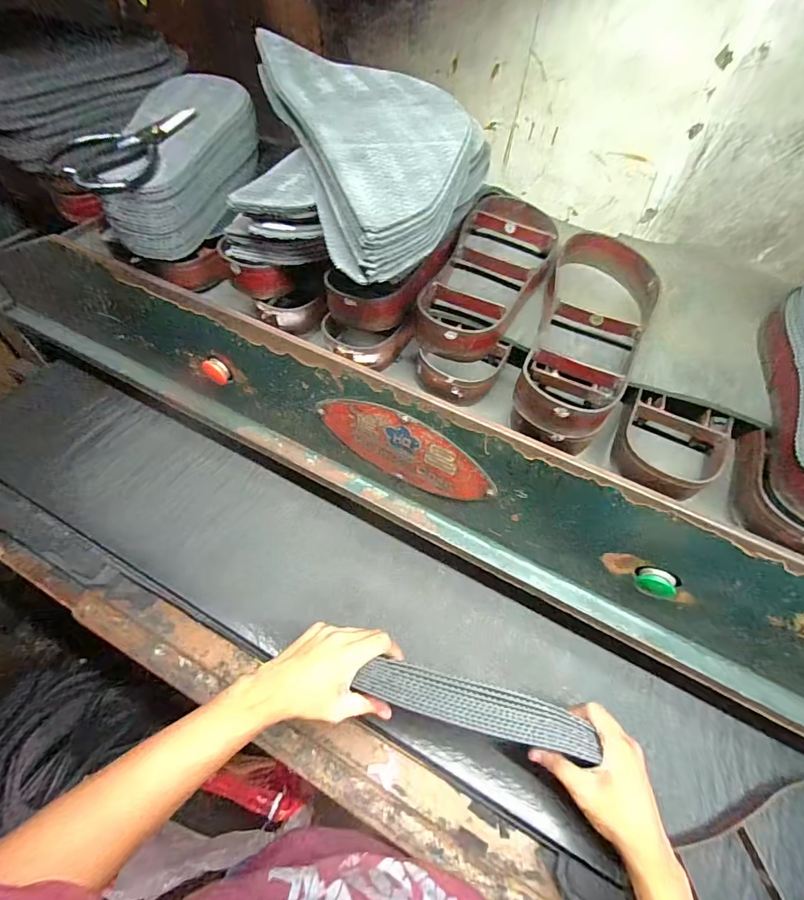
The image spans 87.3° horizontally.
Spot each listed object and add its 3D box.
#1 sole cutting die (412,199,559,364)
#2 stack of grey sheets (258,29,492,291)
[{"bbox_3d":[0.106,-0.203,0.492,0.116,0.055,0.296,19,56,9],"label":"sole cutting die"},{"bbox_3d":[-0.005,-0.313,0.426,0.210,0.063,0.358,-14,57,-13],"label":"stack of grey sheets"}]

